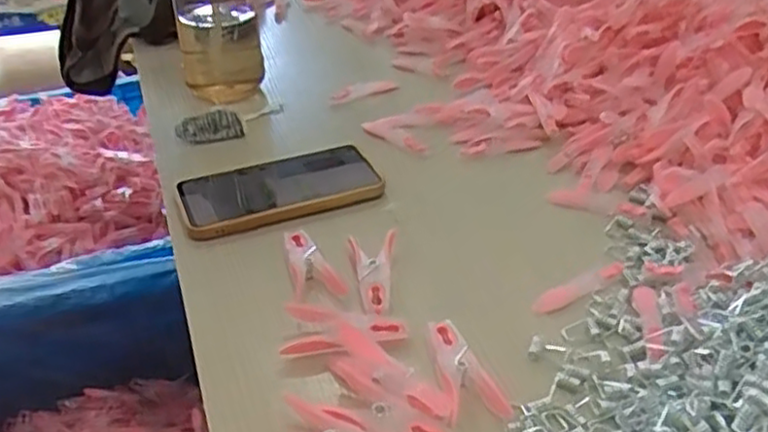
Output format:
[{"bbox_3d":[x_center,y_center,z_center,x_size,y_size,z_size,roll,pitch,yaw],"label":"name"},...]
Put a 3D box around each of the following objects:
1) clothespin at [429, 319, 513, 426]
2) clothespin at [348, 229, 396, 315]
[{"bbox_3d":[0.046,0.086,0.402,0.035,0.008,0.069,-7,36,-10],"label":"clothespin"},{"bbox_3d":[-0.007,0.040,0.469,0.031,0.014,0.083,-1,35,-2],"label":"clothespin"}]

